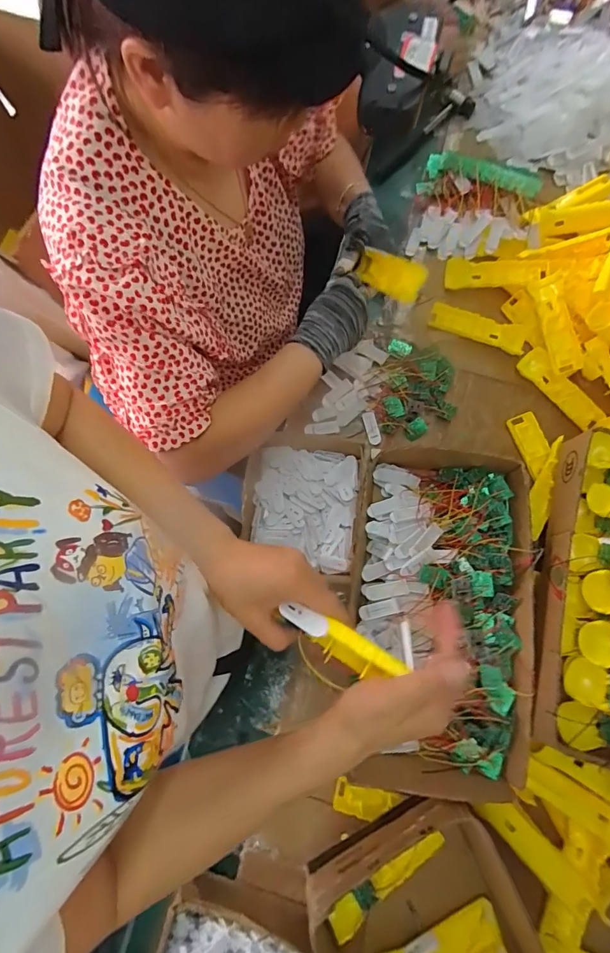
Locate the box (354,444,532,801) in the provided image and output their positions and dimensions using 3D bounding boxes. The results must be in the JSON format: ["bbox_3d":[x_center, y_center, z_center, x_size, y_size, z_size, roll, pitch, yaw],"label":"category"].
[{"bbox_3d":[0.179,0.178,0.559,0.227,0.072,0.426,8,78,2],"label":"box"}]

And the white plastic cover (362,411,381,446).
[{"bbox_3d":[0.112,-0.080,0.675,0.022,0.005,0.055,-16,89,25],"label":"white plastic cover"}]

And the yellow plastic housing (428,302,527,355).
[{"bbox_3d":[0.294,-0.254,0.692,0.160,0.030,0.040,20,79,4],"label":"yellow plastic housing"}]

